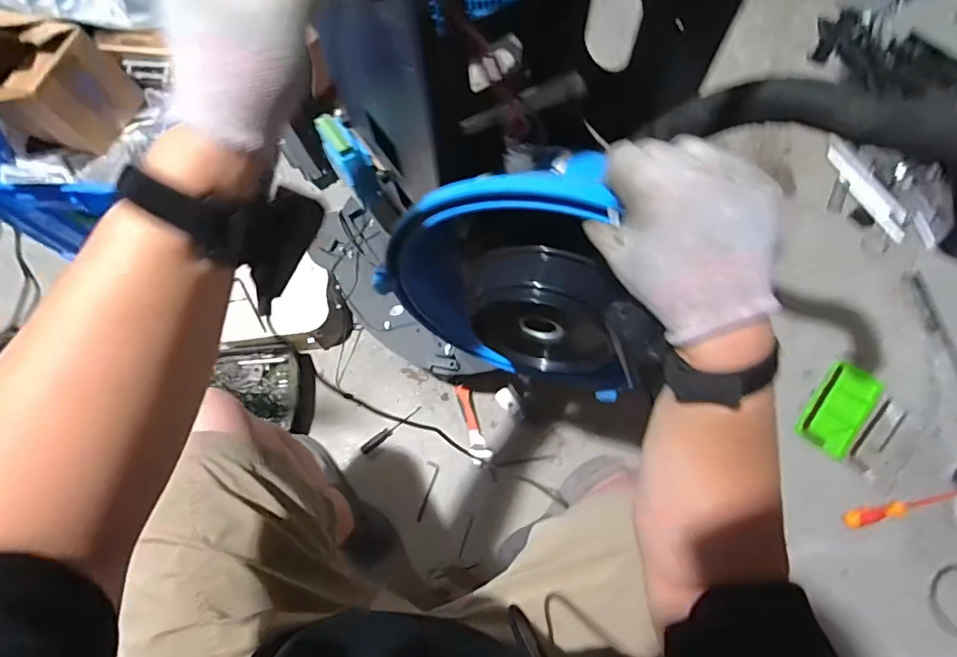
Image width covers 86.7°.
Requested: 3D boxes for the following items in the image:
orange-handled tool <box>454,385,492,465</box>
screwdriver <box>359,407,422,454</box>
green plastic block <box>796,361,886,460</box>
[{"bbox_3d":[-0.012,0.191,1.028,0.038,0.019,0.160,-15,71,-5],"label":"orange-handled tool"},{"bbox_3d":[-0.175,0.205,1.027,0.140,0.018,0.021,-36,74,-11],"label":"screwdriver"},{"bbox_3d":[0.729,0.159,1.014,0.115,0.034,0.205,35,74,12],"label":"green plastic block"}]

